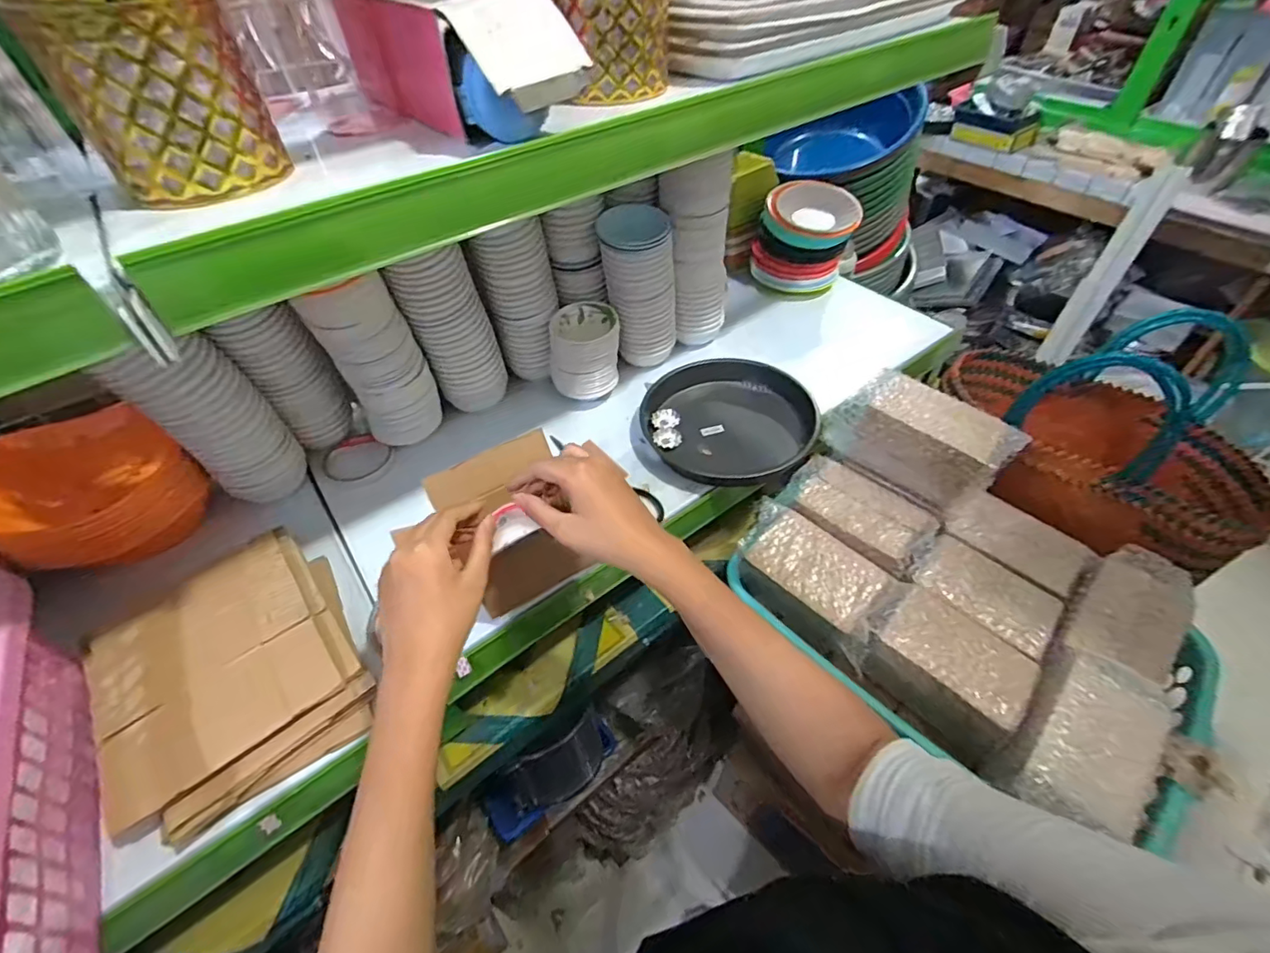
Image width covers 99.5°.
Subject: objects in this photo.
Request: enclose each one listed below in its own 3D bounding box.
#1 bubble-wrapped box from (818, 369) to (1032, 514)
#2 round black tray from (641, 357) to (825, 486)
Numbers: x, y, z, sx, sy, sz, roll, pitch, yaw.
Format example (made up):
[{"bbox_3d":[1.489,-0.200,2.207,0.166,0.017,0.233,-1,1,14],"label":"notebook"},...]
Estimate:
[{"bbox_3d":[0.328,-0.045,0.634,0.185,0.101,0.082,34,58,27],"label":"bubble-wrapped box"},{"bbox_3d":[0.116,-0.071,0.688,0.195,0.051,0.189,-1,48,1],"label":"round black tray"}]

